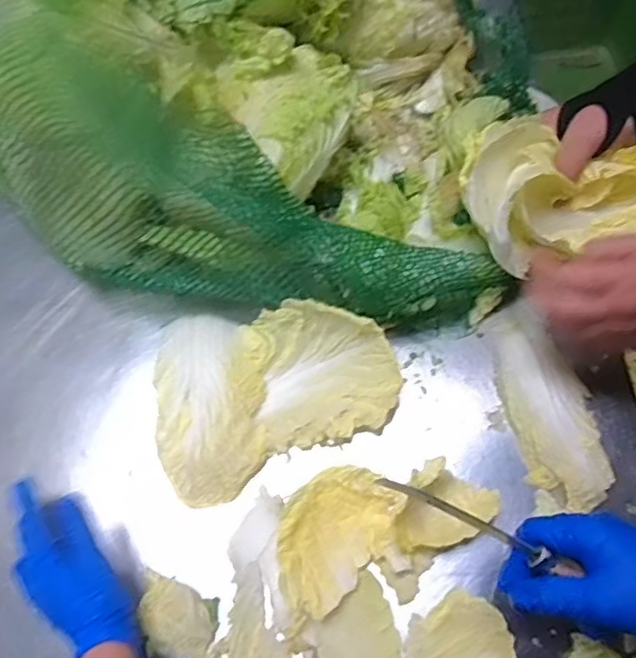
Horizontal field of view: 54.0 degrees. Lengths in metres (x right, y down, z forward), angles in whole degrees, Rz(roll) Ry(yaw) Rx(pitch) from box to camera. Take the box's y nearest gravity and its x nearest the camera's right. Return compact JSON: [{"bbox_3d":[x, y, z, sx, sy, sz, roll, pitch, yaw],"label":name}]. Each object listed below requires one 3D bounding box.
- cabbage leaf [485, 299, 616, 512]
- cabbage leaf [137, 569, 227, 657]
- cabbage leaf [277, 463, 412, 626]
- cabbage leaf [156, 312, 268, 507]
[{"bbox_3d":[0.208,0.063,0.568,0.071,0.037,0.193,-13,67,-3],"label":"cabbage leaf"},{"bbox_3d":[-0.112,0.241,0.521,0.072,0.035,0.063,2,67,4],"label":"cabbage leaf"},{"bbox_3d":[0.019,0.172,0.523,0.112,0.022,0.100,-19,67,-5],"label":"cabbage leaf"},{"bbox_3d":[-0.095,0.068,0.583,0.103,0.053,0.173,-11,67,-2],"label":"cabbage leaf"}]

